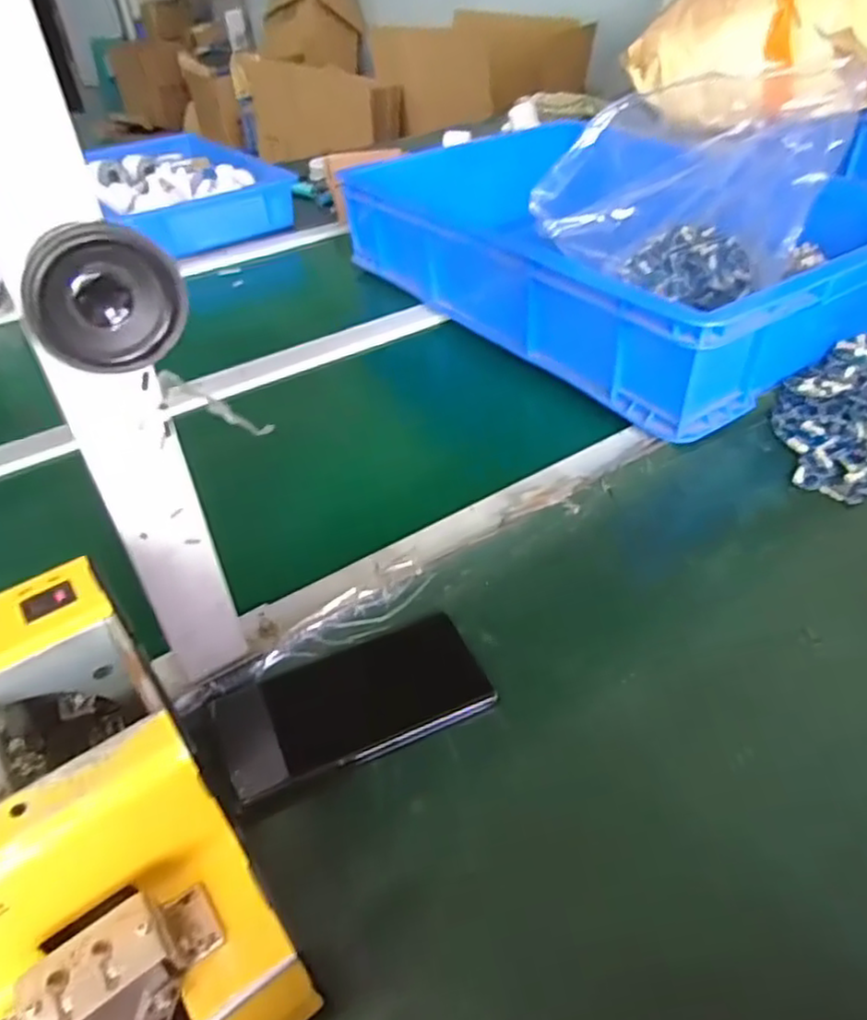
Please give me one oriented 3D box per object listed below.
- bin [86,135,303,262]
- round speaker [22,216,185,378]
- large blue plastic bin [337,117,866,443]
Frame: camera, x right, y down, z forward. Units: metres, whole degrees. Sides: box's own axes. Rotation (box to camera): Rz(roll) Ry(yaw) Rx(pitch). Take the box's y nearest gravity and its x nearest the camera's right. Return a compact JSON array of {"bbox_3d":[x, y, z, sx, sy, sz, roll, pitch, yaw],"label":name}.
[{"bbox_3d":[-0.430,-0.529,1.091,0.292,0.089,0.416,-29,47,-27],"label":"bin"},{"bbox_3d":[-0.123,-0.079,0.251,0.053,0.051,0.020,-25,31,-23],"label":"round speaker"},{"bbox_3d":[0.203,-0.315,0.776,0.396,0.123,0.557,-24,47,-24],"label":"large blue plastic bin"}]

